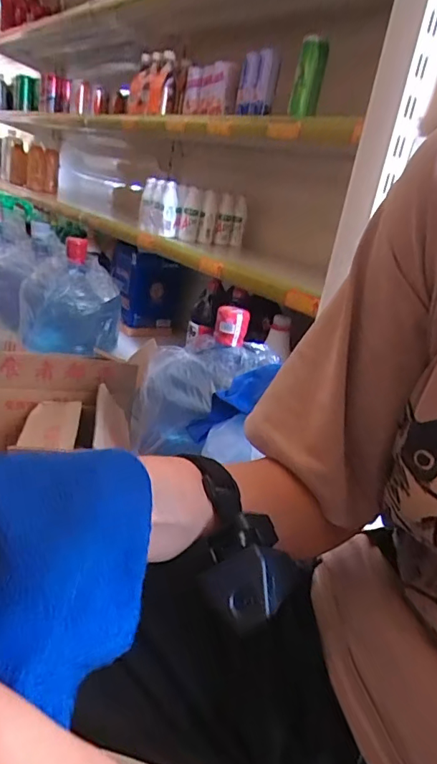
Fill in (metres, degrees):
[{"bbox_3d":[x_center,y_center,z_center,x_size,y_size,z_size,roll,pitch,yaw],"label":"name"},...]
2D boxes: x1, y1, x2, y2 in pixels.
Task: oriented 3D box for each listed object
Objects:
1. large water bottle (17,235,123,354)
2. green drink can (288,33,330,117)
[{"bbox_3d":[-0.423,-0.241,1.364,0.255,0.296,0.217,0,24,-23],"label":"large water bottle"},{"bbox_3d":[0.179,-0.602,0.956,0.056,0.130,0.056,10,22,6],"label":"green drink can"}]

